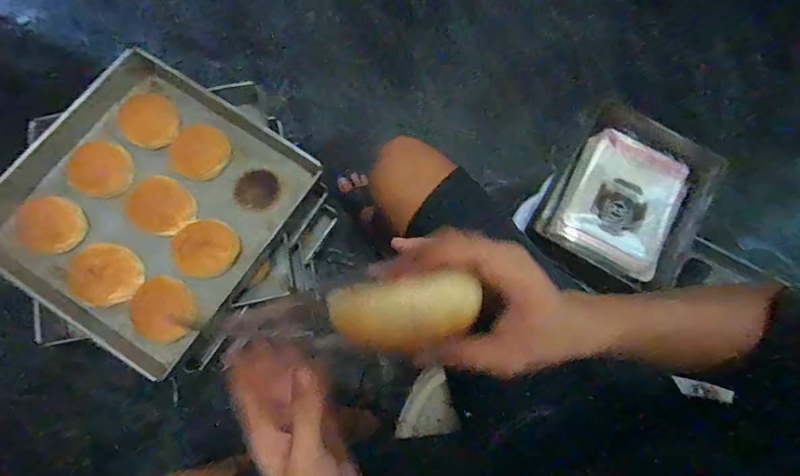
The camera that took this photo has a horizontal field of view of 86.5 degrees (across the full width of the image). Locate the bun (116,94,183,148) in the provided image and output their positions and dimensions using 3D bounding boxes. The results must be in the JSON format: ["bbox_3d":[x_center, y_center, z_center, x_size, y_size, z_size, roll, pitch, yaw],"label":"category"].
[{"bbox_3d":[-0.447,-0.209,0.760,0.089,0.031,0.088,0,76,-1],"label":"bun"}]

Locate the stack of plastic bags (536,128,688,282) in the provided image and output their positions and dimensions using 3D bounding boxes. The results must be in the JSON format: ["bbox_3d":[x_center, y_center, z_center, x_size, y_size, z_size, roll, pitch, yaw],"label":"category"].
[{"bbox_3d":[0.352,-0.065,0.690,0.183,0.028,0.216,27,77,5],"label":"stack of plastic bags"}]

